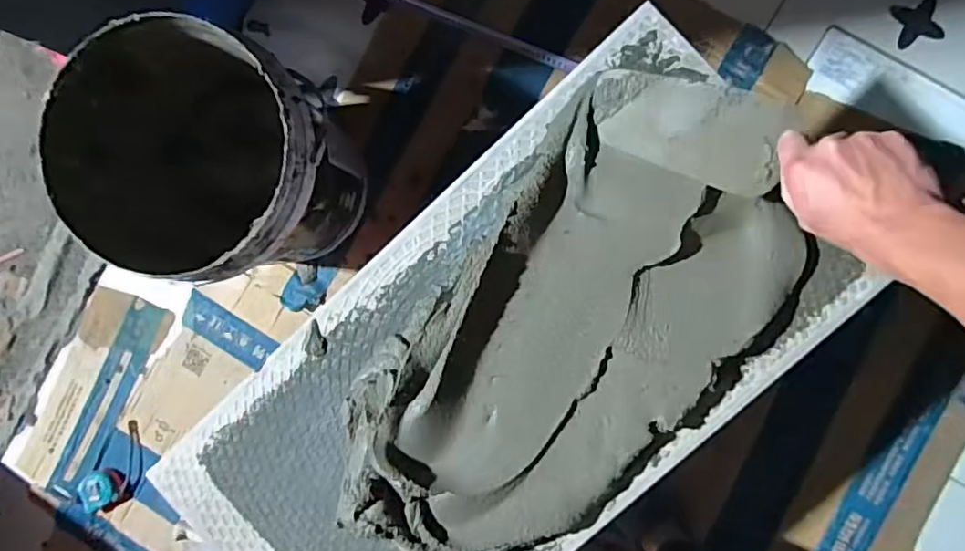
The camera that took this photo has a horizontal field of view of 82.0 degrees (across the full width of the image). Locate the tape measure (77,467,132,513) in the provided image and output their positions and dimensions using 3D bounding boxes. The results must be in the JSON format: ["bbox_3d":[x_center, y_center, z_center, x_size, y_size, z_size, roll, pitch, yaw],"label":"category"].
[{"bbox_3d":[-0.704,0.401,1.029,0.095,0.032,0.073,-18,89,5],"label":"tape measure"}]

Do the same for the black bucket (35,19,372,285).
[{"bbox_3d":[-0.338,-0.152,0.782,0.286,0.316,0.294,0,93,6],"label":"black bucket"}]

